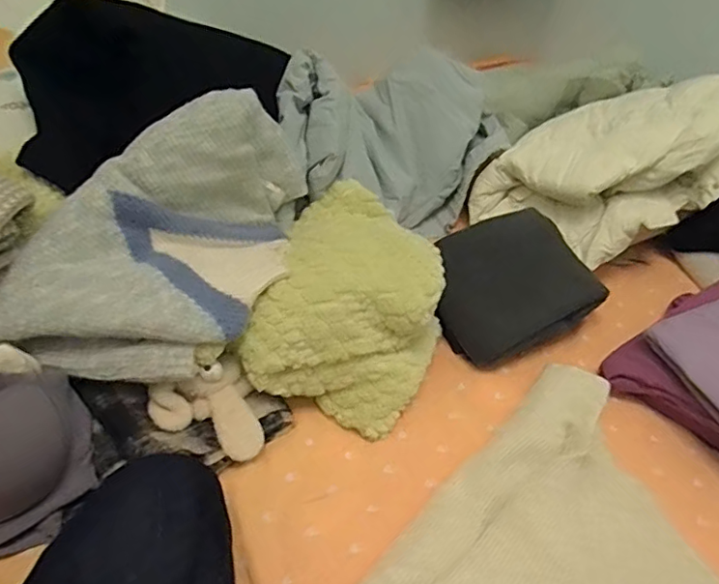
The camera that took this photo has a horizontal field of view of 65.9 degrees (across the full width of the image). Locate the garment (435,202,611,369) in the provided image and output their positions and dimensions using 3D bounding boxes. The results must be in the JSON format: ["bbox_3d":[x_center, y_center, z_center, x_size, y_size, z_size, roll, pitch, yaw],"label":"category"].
[{"bbox_3d":[0.227,-0.012,0.857,0.255,0.061,0.203,-25,71,-12],"label":"garment"}]

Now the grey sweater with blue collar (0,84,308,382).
[{"bbox_3d":[-0.227,-0.096,0.696,0.264,0.176,0.407,12,41,4],"label":"grey sweater with blue collar"}]

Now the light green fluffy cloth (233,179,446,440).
[{"bbox_3d":[-0.003,-0.001,0.782,0.232,0.156,0.358,11,41,4],"label":"light green fluffy cloth"}]

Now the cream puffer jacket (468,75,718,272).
[{"bbox_3d":[0.467,-0.237,0.975,0.450,0.219,0.276,-15,46,-24],"label":"cream puffer jacket"}]

